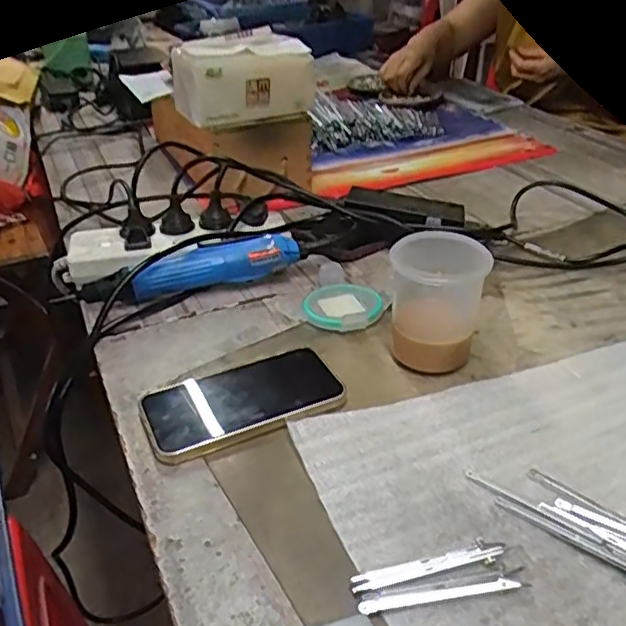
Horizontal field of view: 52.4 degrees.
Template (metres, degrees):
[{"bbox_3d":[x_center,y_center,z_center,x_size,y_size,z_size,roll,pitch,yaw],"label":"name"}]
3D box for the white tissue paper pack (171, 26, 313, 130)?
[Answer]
[{"bbox_3d":[-0.080,-0.276,0.749,0.160,0.085,0.069,-15,37,-17],"label":"white tissue paper pack"}]

